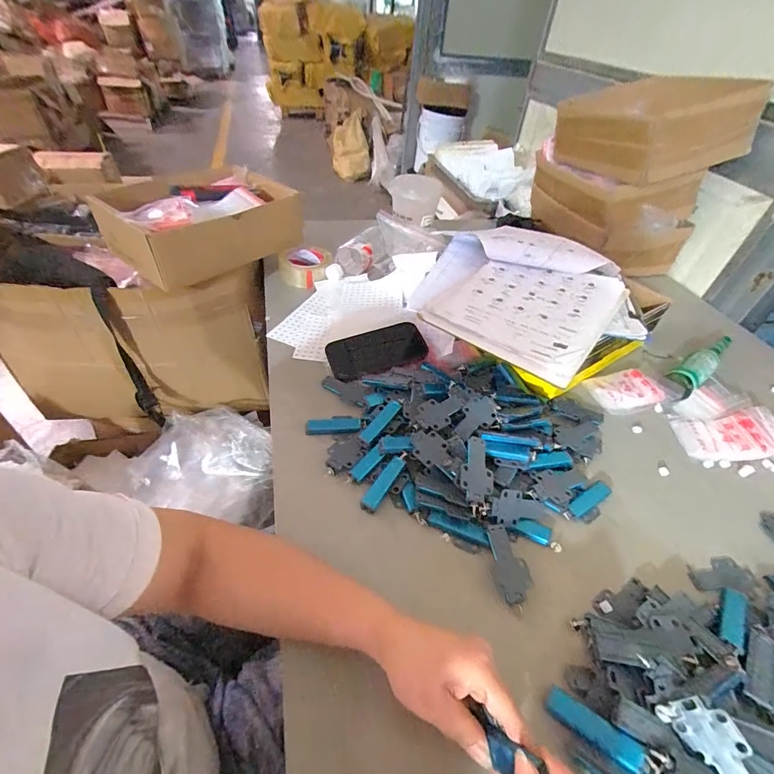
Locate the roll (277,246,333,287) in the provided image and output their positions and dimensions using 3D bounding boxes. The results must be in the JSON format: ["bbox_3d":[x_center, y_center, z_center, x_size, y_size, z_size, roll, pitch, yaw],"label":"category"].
[{"bbox_3d":[-0.176,-0.264,0.838,0.109,0.043,0.108,-6,46,-12],"label":"roll"}]

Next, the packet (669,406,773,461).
[{"bbox_3d":[0.528,0.073,0.594,0.162,0.031,0.077,-2,45,-8],"label":"packet"}]

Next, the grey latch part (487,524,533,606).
[{"bbox_3d":[0.135,0.196,0.434,0.037,0.010,0.079,-6,58,-12],"label":"grey latch part"}]

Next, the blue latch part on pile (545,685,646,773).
[{"bbox_3d":[0.174,0.288,0.330,0.074,0.004,0.020,16,41,41],"label":"blue latch part on pile"}]

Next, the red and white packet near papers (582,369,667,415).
[{"bbox_3d":[0.399,0.008,0.650,0.117,0.012,0.076,-12,60,-6],"label":"red and white packet near papers"}]

